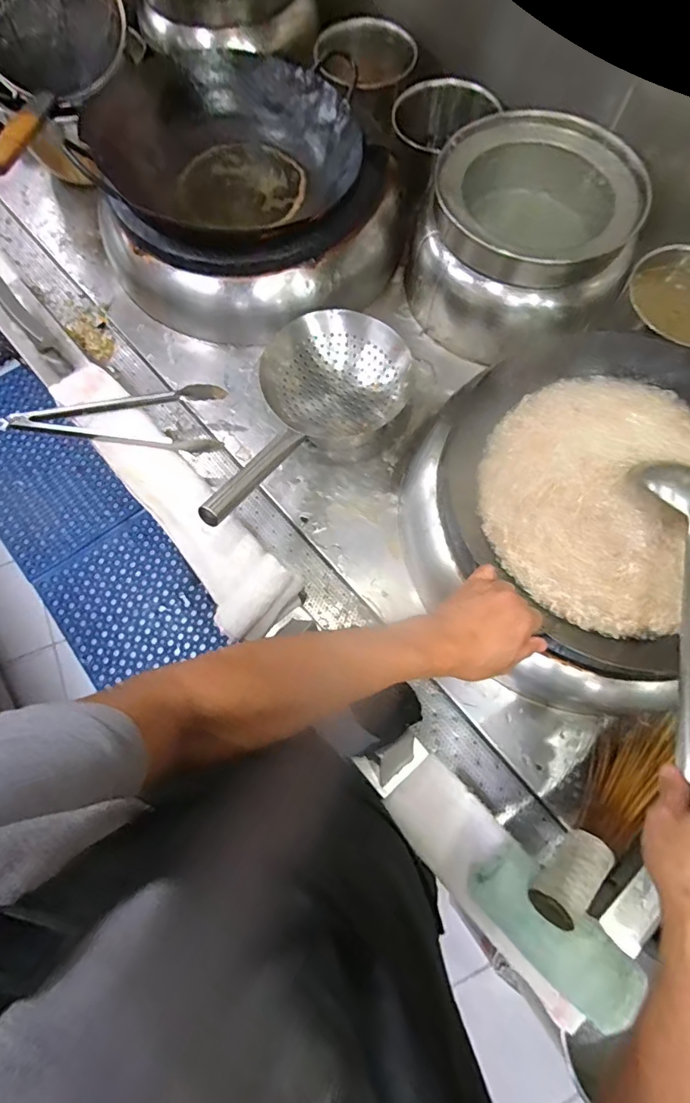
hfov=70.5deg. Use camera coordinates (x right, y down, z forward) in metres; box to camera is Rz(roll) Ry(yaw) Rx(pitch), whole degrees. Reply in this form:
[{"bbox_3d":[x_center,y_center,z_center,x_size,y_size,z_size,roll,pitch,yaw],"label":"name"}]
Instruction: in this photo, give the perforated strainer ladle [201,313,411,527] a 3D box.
[{"bbox_3d":[-0.067,-0.195,0.703,0.227,0.119,0.426,28,60,7],"label":"perforated strainer ladle"}]

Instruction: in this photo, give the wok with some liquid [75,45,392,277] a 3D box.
[{"bbox_3d":[-0.189,-0.656,0.832,0.436,0.088,0.455,-28,74,-11],"label":"wok with some liquid"}]

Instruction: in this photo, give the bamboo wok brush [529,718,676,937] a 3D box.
[{"bbox_3d":[0.313,0.310,0.599,0.058,0.098,0.277,38,74,10],"label":"bamboo wok brush"}]

